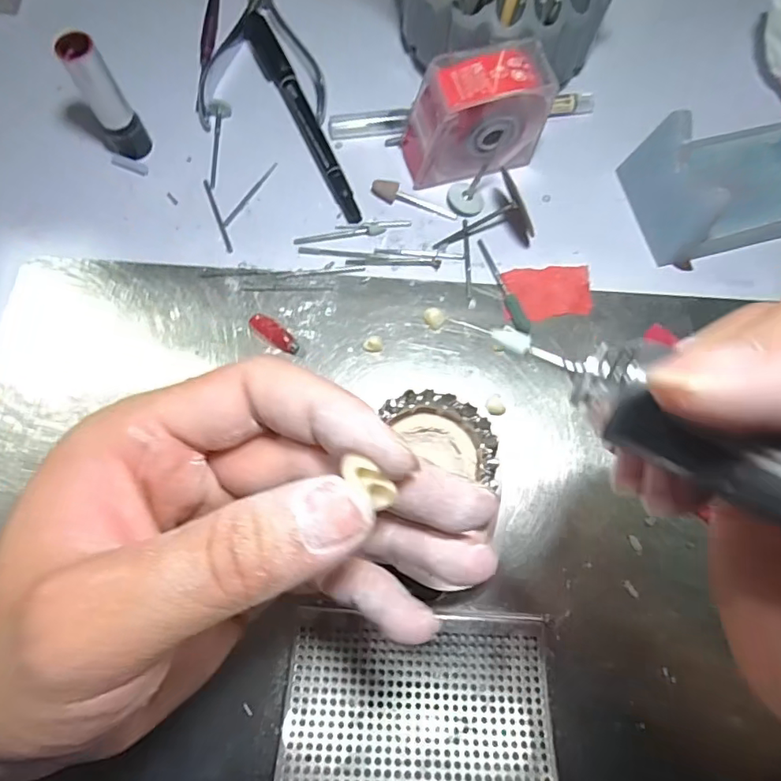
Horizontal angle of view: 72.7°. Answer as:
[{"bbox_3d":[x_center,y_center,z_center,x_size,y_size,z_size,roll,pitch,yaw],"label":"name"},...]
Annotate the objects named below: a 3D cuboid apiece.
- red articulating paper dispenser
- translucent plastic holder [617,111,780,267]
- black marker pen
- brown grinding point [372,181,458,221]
[{"bbox_3d":[0.041,-0.130,0.255,0.063,0.055,0.029,-11,73,-4],"label":"red articulating paper dispenser"},{"bbox_3d":[0.178,-0.107,0.256,0.108,0.035,0.061,-14,74,-5],"label":"translucent plastic holder"},{"bbox_3d":[-0.046,-0.147,0.281,0.014,0.010,0.137,-26,75,-9],"label":"black marker pen"},{"bbox_3d":[0.012,-0.097,0.269,0.045,0.007,0.009,22,74,6],"label":"brown grinding point"}]

